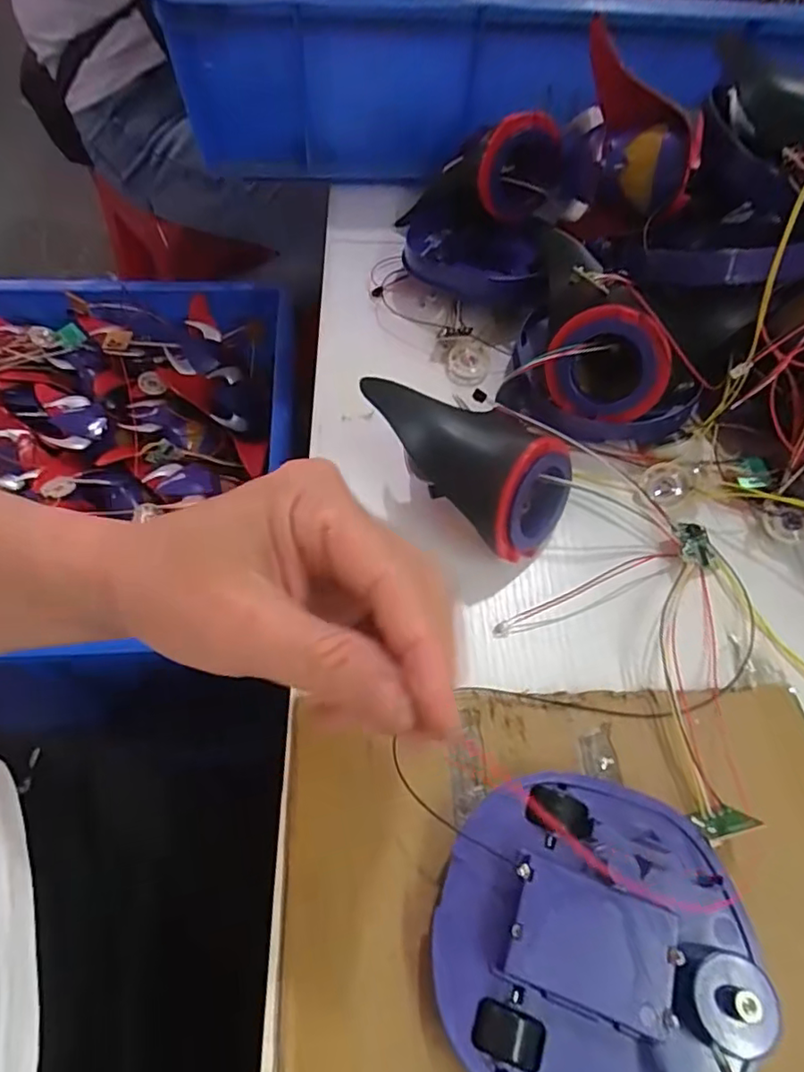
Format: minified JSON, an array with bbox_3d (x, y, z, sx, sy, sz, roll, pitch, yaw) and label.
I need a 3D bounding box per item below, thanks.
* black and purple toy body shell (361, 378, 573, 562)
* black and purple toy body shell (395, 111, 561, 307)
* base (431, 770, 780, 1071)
[{"bbox_3d":[0.035,-0.037,0.280,0.120,0.047,0.054,33,58,-16],"label":"black and purple toy body shell"},{"bbox_3d":[0.047,-0.212,0.399,0.106,0.083,0.104,12,58,4],"label":"black and purple toy body shell"},{"bbox_3d":[0.064,0.140,0.205,0.100,0.036,0.105,2,58,-2],"label":"base"}]

